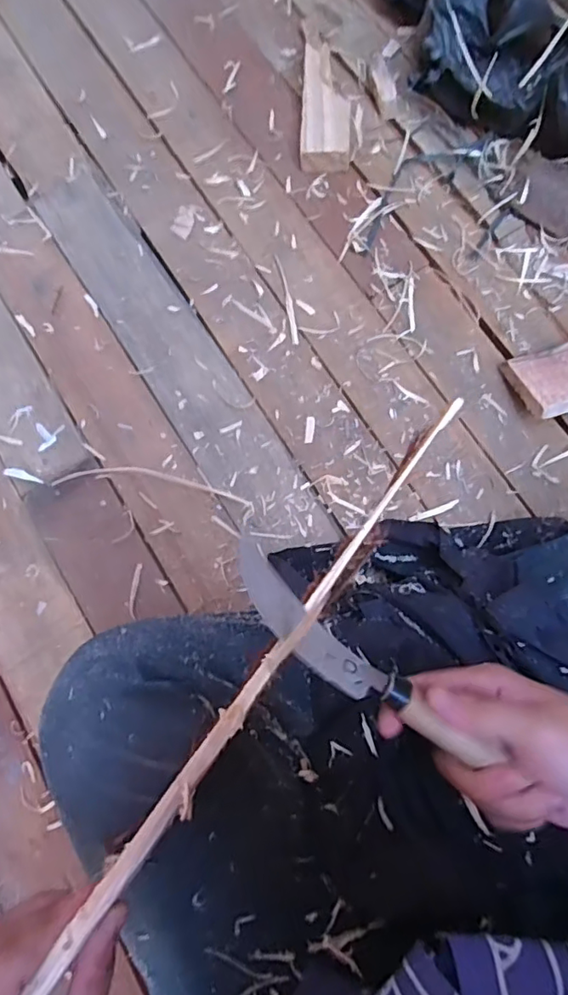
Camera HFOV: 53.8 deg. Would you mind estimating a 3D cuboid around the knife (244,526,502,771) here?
[{"bbox_3d":[0.035,0.086,0.297,0.169,0.012,0.032,39,81,7],"label":"knife"}]

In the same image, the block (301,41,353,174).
[{"bbox_3d":[0.052,-0.494,0.698,0.062,0.038,0.183,0,77,1],"label":"block"}]

